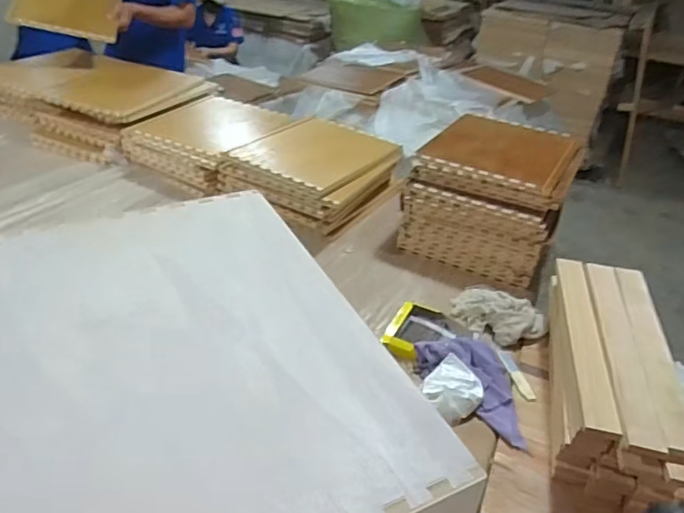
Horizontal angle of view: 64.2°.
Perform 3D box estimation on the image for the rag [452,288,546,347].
[{"bbox_3d":[0.280,0.099,0.985,0.103,0.038,0.160,-24,44,-38],"label":"rag"}]

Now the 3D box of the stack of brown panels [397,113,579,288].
[{"bbox_3d":[0.345,-0.156,1.218,0.286,0.199,0.412,21,36,20],"label":"stack of brown panels"}]

